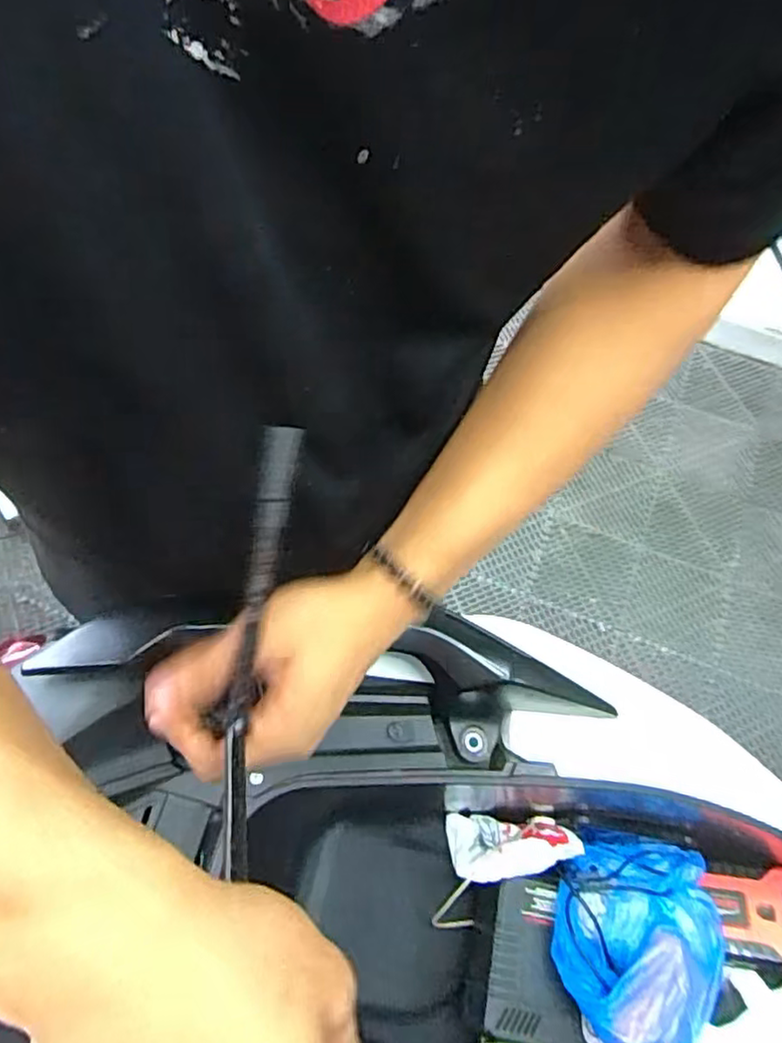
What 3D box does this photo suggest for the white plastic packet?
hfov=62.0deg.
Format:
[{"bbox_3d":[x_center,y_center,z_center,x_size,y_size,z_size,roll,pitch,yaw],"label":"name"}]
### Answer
[{"bbox_3d":[0.108,0.291,0.583,0.116,0.025,0.052,-7,66,13],"label":"white plastic packet"}]

